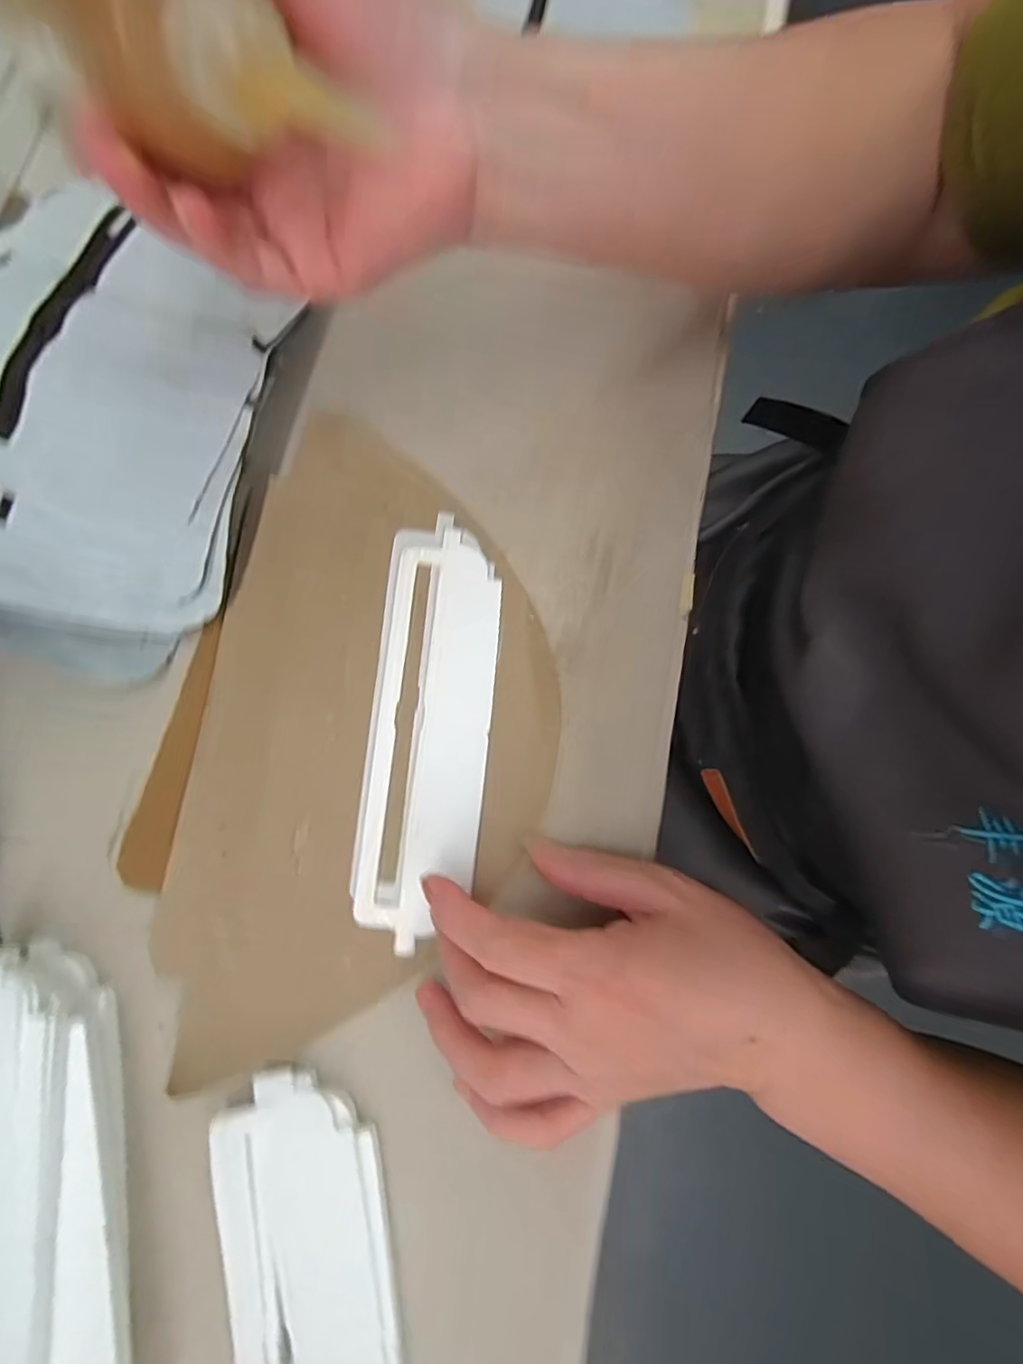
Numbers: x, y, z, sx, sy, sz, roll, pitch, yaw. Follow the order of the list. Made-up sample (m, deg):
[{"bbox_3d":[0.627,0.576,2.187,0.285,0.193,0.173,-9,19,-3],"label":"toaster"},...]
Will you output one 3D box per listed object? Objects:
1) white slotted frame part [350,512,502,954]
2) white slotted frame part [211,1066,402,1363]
[{"bbox_3d":[-0.038,0.018,0.280,0.055,0.017,0.187,5,78,1],"label":"white slotted frame part"},{"bbox_3d":[-0.073,0.250,0.224,0.060,0.024,0.184,-11,81,-4],"label":"white slotted frame part"}]

